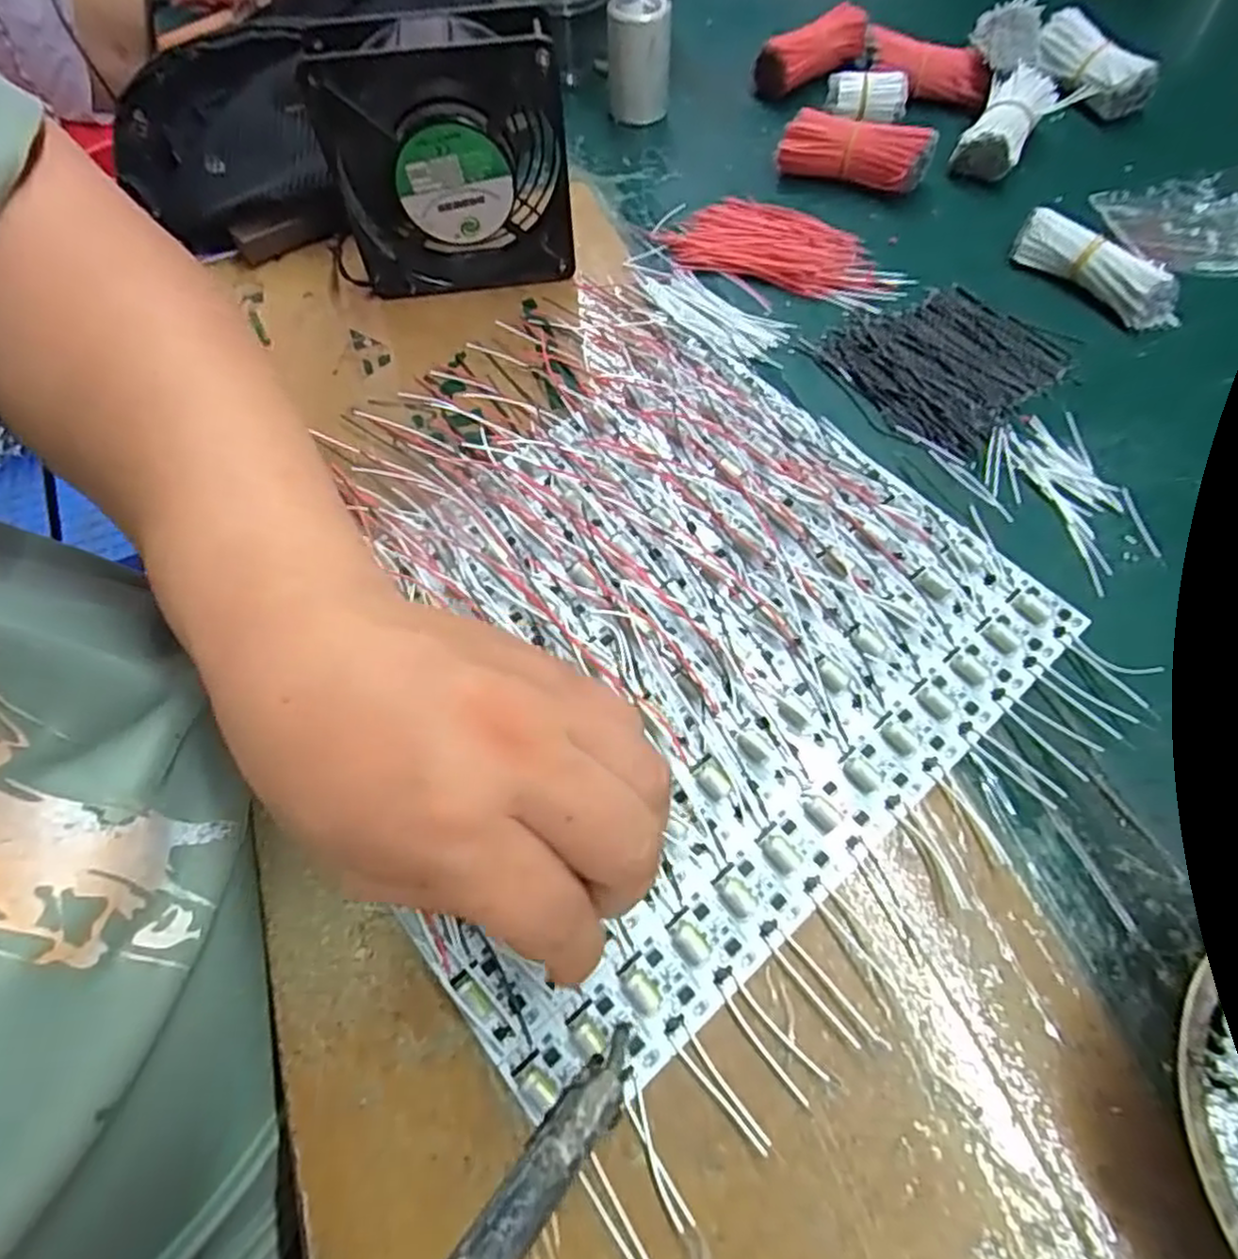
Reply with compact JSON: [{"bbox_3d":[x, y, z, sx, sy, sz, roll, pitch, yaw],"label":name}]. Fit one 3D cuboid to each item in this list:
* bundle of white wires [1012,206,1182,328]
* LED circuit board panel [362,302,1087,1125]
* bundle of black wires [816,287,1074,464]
[{"bbox_3d":[0.272,-0.205,0.399,0.028,0.024,0.096,-34,66,-15],"label":"bundle of white wires"},{"bbox_3d":[-0.003,-0.016,0.311,0.281,0.010,0.291,-38,67,-17],"label":"LED circuit board panel"},{"bbox_3d":[0.176,-0.149,0.381,0.110,0.005,0.102,-39,67,-17],"label":"bundle of black wires"}]

